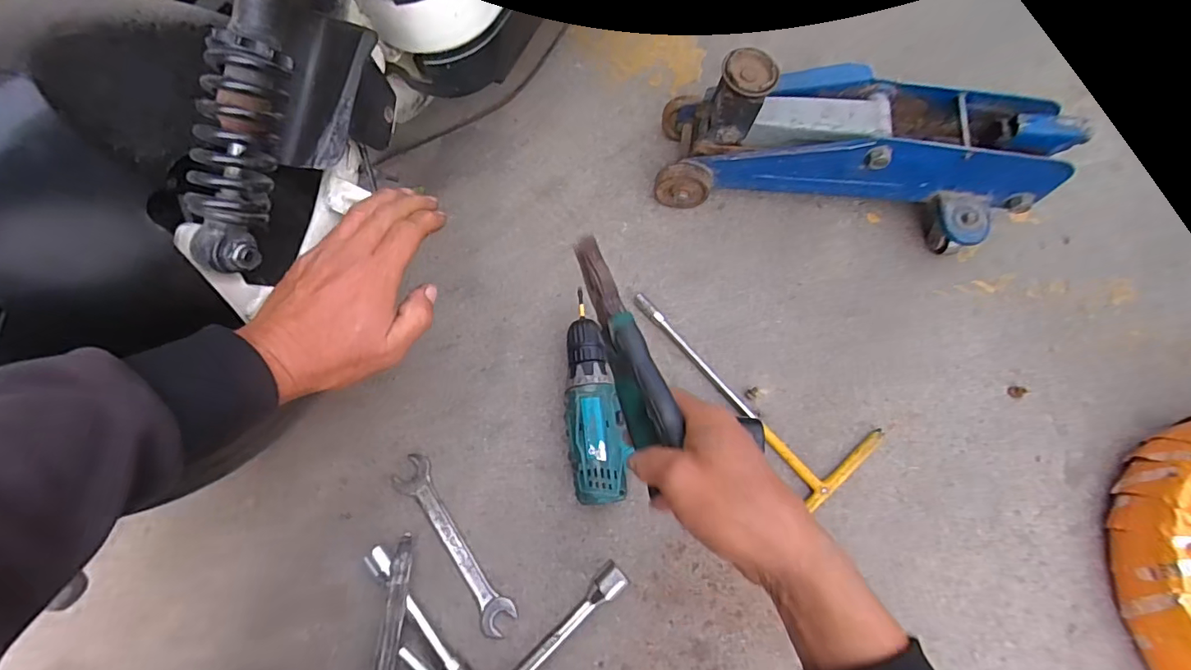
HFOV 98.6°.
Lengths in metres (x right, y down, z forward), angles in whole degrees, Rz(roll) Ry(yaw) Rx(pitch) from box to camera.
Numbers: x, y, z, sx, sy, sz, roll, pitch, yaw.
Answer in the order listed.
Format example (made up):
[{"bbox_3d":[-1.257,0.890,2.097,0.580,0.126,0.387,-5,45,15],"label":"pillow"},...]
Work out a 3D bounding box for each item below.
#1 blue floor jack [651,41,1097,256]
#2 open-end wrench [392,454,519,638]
[{"bbox_3d":[0.268,-0.196,0.552,0.378,0.154,0.130,13,74,4],"label":"blue floor jack"},{"bbox_3d":[-0.144,0.208,0.513,0.038,0.009,0.189,-35,76,-10],"label":"open-end wrench"}]

